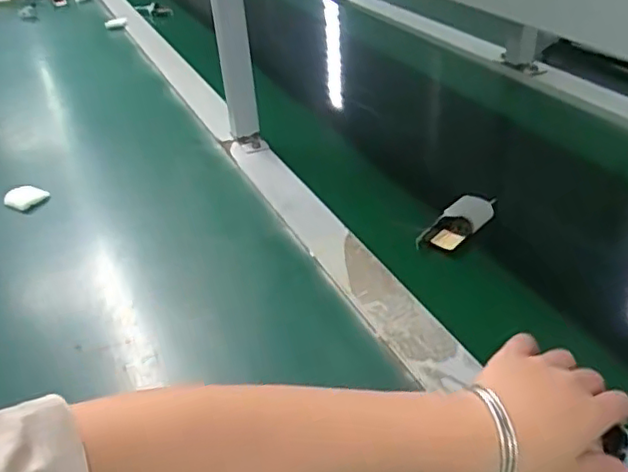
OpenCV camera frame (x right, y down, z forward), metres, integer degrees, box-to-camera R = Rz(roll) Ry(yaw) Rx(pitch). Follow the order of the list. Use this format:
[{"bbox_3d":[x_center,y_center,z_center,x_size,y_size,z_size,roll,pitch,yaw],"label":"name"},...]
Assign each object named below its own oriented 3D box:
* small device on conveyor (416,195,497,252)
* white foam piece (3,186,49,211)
[{"bbox_3d":[0.139,-0.012,0.593,0.095,0.021,0.034,-34,41,-16],"label":"small device on conveyor"},{"bbox_3d":[-0.323,-0.042,0.676,0.042,0.014,0.030,-4,35,3],"label":"white foam piece"}]

